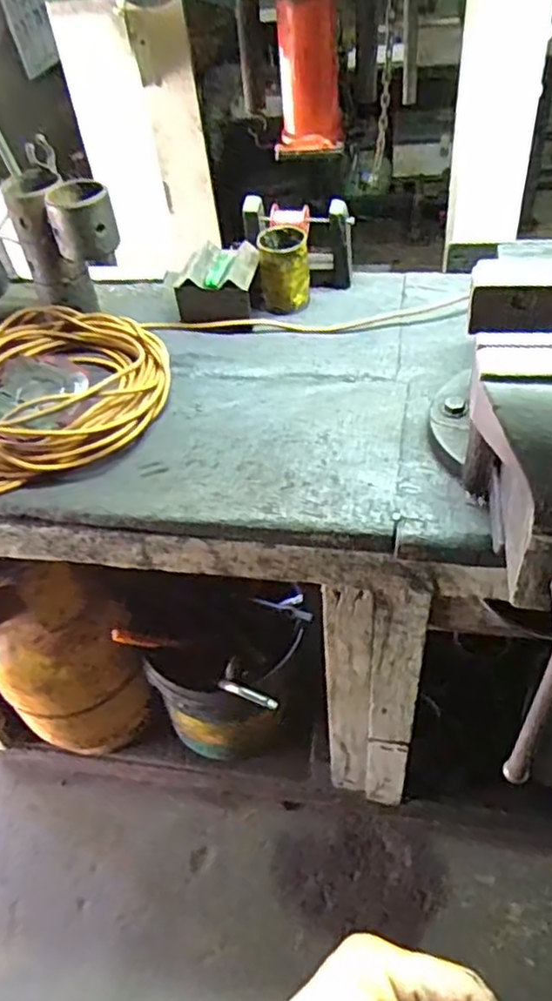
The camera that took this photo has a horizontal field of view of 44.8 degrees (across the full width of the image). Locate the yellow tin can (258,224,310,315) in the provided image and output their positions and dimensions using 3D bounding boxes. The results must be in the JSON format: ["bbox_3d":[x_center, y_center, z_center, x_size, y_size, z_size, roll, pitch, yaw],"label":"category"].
[{"bbox_3d":[0.015,-0.365,1.073,0.074,0.122,0.074,-4,47,4],"label":"yellow tin can"}]

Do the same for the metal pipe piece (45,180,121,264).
[{"bbox_3d":[-0.280,-0.405,0.979,0.090,0.096,0.107,-17,47,-8],"label":"metal pipe piece"}]

